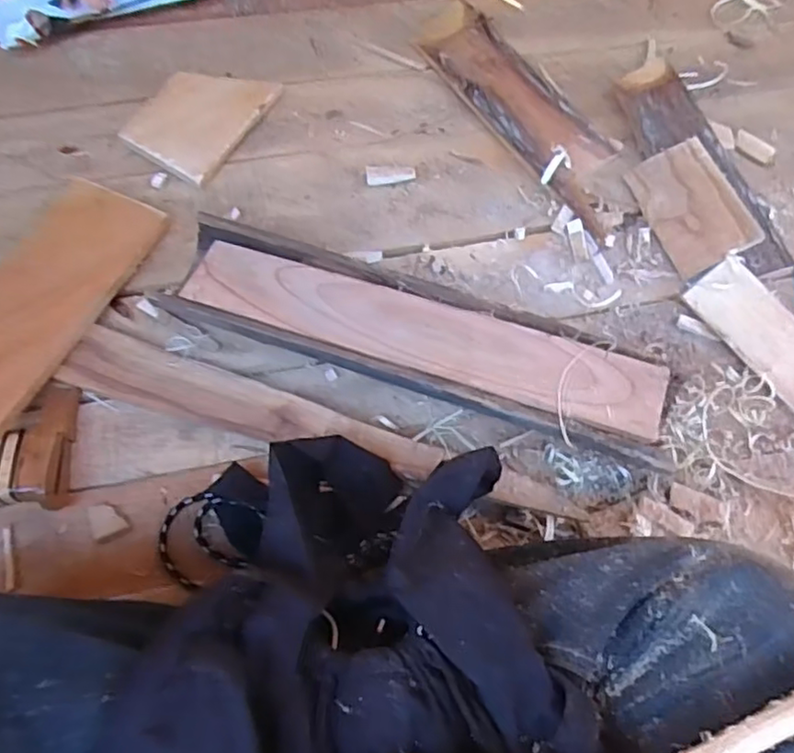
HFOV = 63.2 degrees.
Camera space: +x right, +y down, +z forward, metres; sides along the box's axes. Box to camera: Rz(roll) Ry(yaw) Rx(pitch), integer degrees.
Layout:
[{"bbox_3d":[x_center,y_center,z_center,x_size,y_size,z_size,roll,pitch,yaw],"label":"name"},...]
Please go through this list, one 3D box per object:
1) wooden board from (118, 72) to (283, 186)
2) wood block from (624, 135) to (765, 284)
[{"bbox_3d":[-0.193,-0.254,0.628,0.102,0.015,0.133,29,70,8],"label":"wooden board"},{"bbox_3d":[0.273,-0.159,0.600,0.075,0.011,0.124,-27,67,20],"label":"wood block"}]

